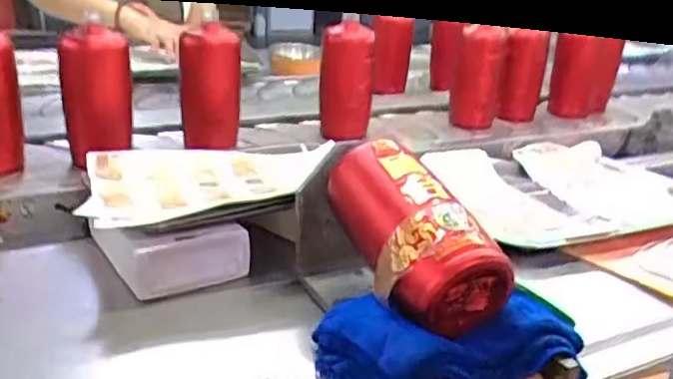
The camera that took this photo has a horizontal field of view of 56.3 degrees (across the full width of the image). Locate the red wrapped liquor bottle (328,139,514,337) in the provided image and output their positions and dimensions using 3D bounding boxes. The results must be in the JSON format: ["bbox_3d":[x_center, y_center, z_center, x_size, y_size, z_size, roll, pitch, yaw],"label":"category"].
[{"bbox_3d":[0.052,0.029,0.491,0.085,0.088,0.171,-5,24,-23],"label":"red wrapped liquor bottle"}]

